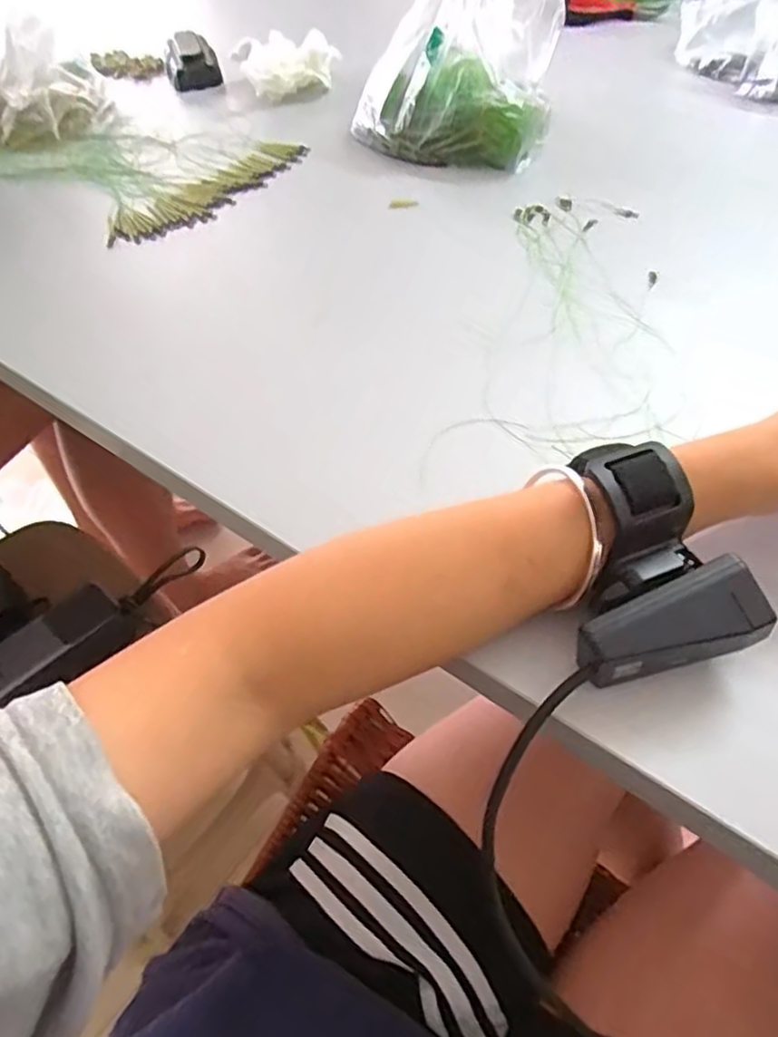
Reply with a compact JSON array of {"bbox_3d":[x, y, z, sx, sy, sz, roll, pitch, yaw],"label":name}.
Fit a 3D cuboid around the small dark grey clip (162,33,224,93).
[{"bbox_3d":[-0.210,-0.485,0.703,0.054,0.039,0.046,-17,53,-11],"label":"small dark grey clip"}]

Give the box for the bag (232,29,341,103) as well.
[{"bbox_3d":[-0.101,-0.457,0.669,0.105,0.038,0.070,-11,52,-6],"label":"bag"}]

